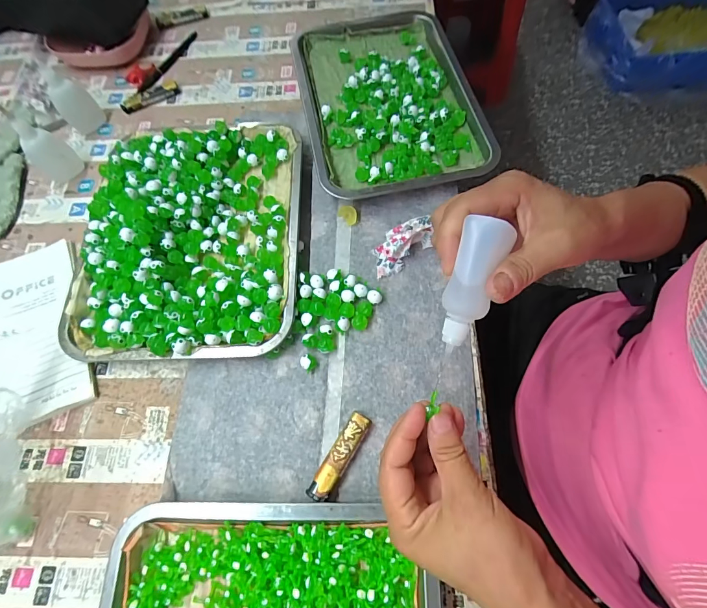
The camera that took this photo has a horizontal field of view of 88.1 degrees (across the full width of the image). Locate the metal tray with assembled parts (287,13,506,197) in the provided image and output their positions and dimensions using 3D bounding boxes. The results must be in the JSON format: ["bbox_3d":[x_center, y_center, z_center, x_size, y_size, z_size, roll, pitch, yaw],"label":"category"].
[{"bbox_3d":[0.042,-0.268,0.481,0.214,0.037,0.292,-12,69,-2],"label":"metal tray with assembled parts"}]

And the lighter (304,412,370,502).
[{"bbox_3d":[-0.012,0.135,0.324,0.019,0.014,0.080,30,73,13],"label":"lighter"}]

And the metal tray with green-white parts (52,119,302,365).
[{"bbox_3d":[-0.183,-0.086,0.413,0.239,0.044,0.296,-1,69,2],"label":"metal tray with green-white parts"}]

